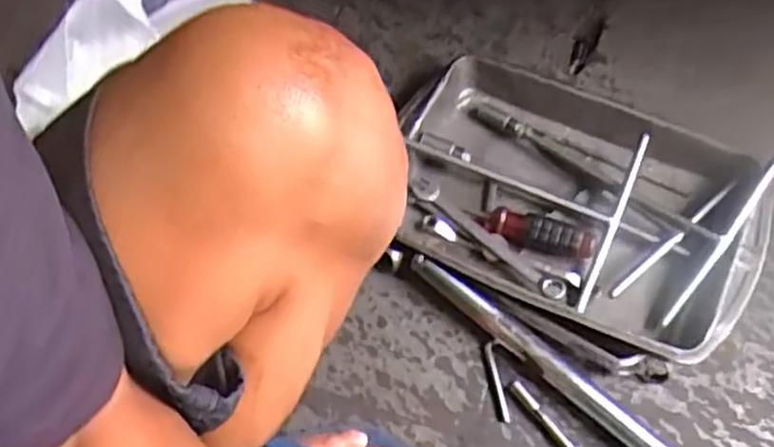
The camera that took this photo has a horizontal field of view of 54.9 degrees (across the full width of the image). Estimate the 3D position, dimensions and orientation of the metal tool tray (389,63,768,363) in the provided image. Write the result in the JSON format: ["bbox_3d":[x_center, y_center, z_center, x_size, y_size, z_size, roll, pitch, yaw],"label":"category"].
[{"bbox_3d":[0.173,-0.021,0.751,0.374,0.061,0.247,23,63,16],"label":"metal tool tray"}]

